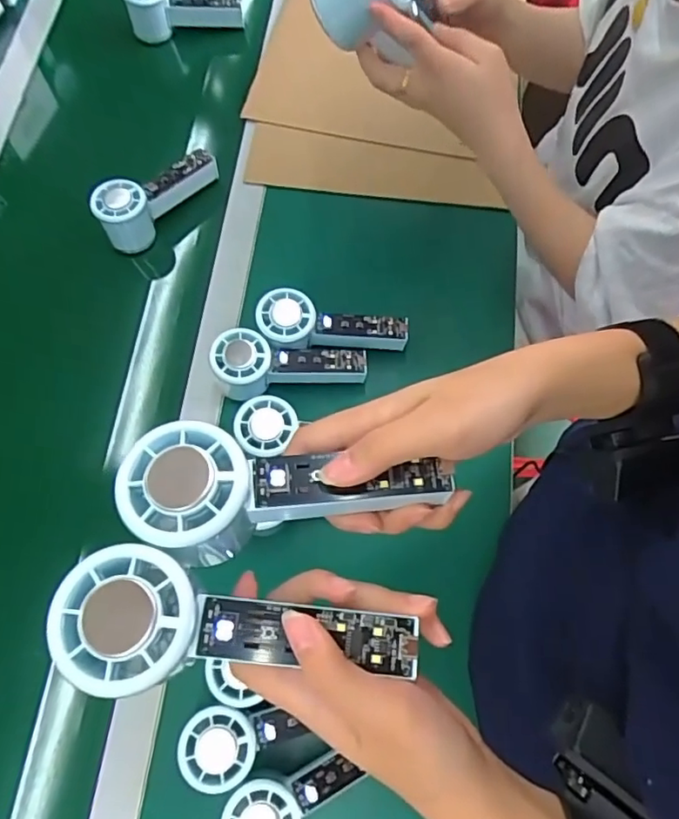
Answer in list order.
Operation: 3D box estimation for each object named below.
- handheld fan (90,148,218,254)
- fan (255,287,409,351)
[{"bbox_3d":[-0.204,-0.243,0.648,0.147,0.054,0.051,-35,76,-11],"label":"handheld fan"},{"bbox_3d":[-0.007,-0.082,0.578,0.151,0.033,0.056,7,72,-12],"label":"fan"}]

